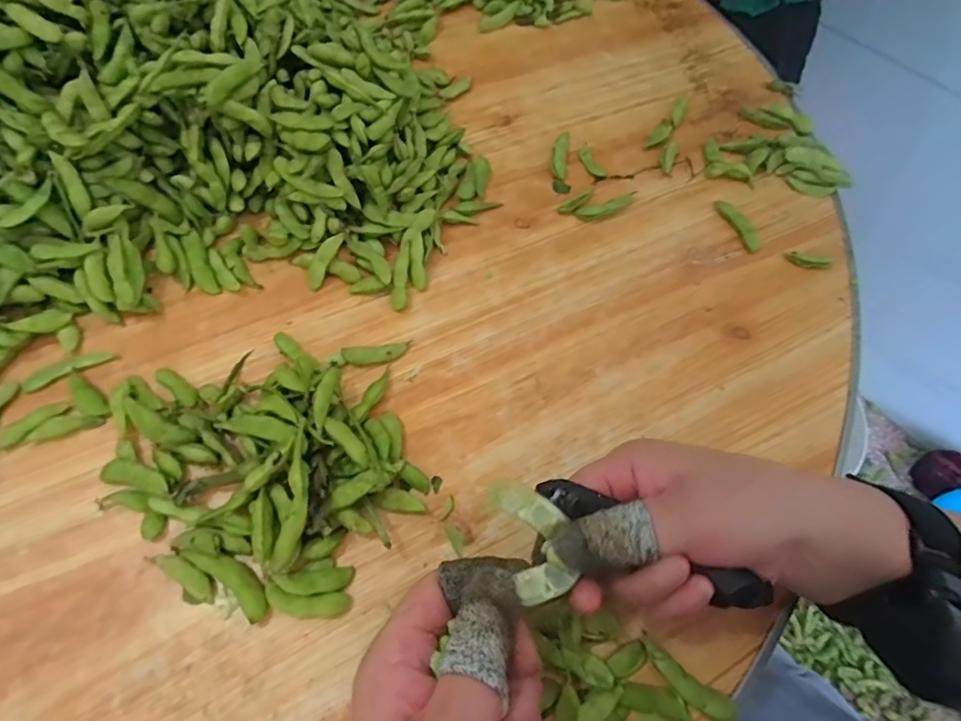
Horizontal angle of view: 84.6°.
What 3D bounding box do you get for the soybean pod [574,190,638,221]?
[{"bbox_3d":[0.103,-0.123,0.425,0.057,0.009,0.013,-21,63,-15],"label":"soybean pod"}]

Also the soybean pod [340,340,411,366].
[{"bbox_3d":[-0.067,-0.004,0.344,0.043,0.009,0.014,-9,61,-9],"label":"soybean pod"}]

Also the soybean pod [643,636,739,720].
[{"bbox_3d":[0.102,0.159,0.262,0.050,0.008,0.015,35,64,16],"label":"soybean pod"}]

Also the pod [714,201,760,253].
[{"bbox_3d":[0.205,-0.107,0.415,0.017,0.008,0.052,-14,62,-12],"label":"pod"}]

